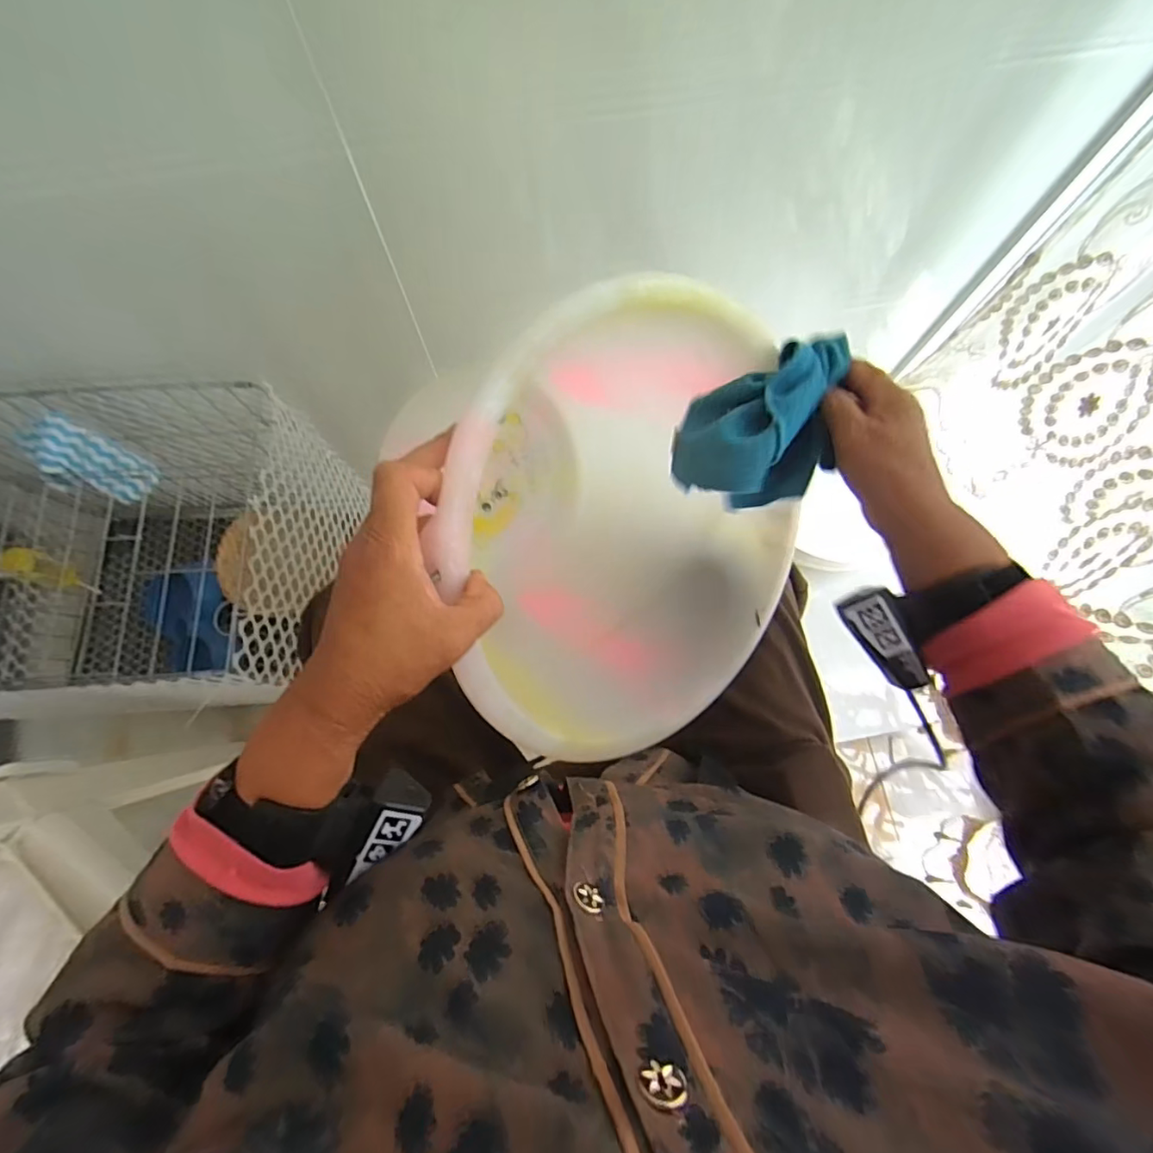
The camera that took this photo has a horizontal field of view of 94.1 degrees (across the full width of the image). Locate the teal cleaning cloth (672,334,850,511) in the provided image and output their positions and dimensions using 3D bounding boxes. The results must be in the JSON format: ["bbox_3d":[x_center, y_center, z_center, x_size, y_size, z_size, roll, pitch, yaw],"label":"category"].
[{"bbox_3d":[0.139,-0.106,0.392,0.116,0.083,0.086,-14,74,-4],"label":"teal cleaning cloth"}]

